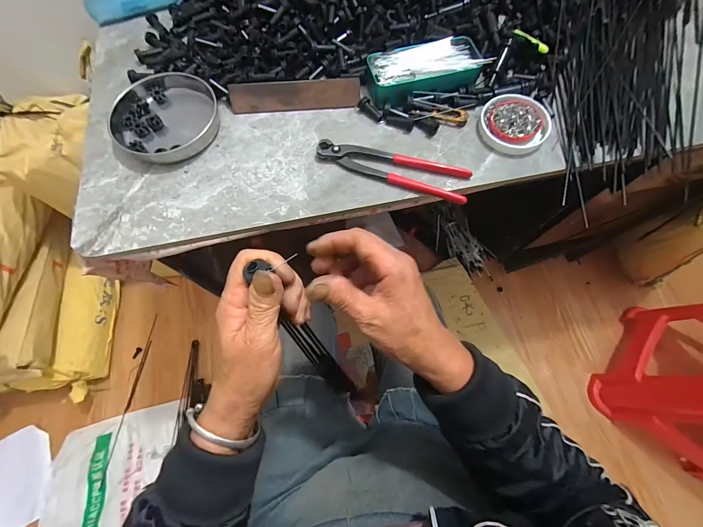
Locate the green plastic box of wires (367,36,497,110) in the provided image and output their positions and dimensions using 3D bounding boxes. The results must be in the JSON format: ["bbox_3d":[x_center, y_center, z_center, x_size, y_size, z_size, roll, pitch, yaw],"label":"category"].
[{"bbox_3d":[0.101,-0.270,0.430,0.154,0.034,0.079,-16,70,-5],"label":"green plastic box of wires"}]

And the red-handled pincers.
[{"bbox_3d":[0.051,-0.123,0.398,0.194,0.013,0.046,17,71,7],"label":"red-handled pincers"}]

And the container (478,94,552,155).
[{"bbox_3d":[0.218,-0.189,0.415,0.087,0.011,0.089,0,70,1],"label":"container"}]

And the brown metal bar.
[{"bbox_3d":[-0.078,-0.234,0.434,0.178,0.010,0.038,-3,105,3],"label":"brown metal bar"}]

